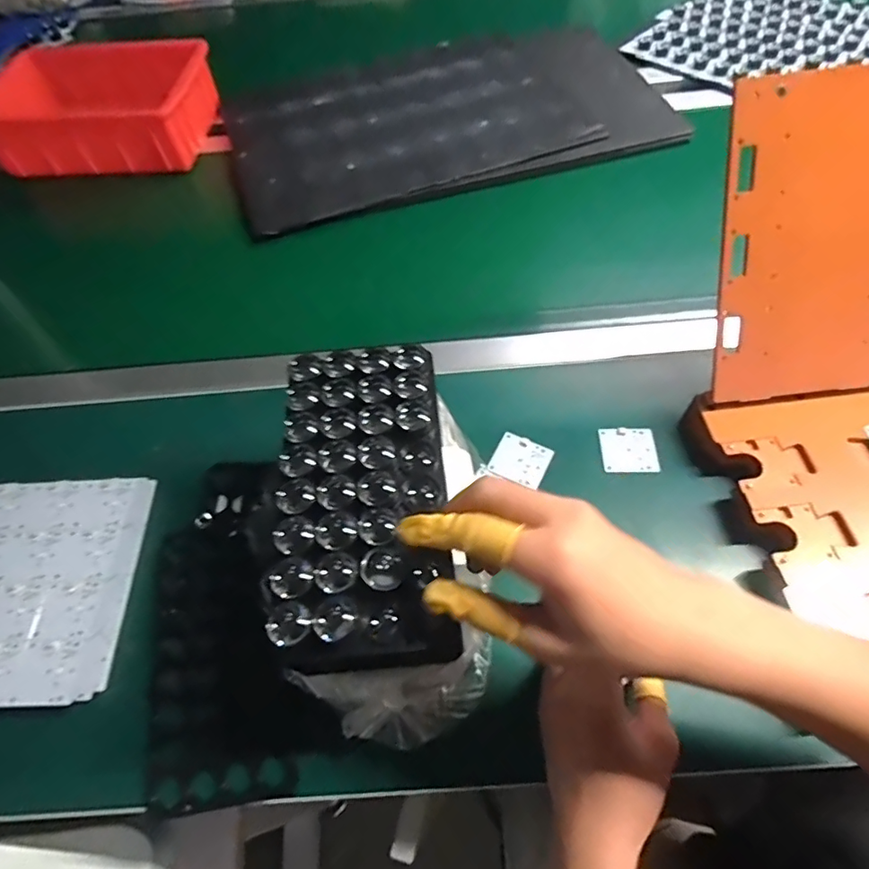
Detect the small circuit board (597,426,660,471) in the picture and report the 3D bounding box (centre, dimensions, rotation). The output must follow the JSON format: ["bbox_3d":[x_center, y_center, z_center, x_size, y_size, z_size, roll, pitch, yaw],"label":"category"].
[{"bbox_3d":[0.176,0.014,0.477,0.049,0.006,0.045,-2,58,3],"label":"small circuit board"}]

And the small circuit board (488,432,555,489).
[{"bbox_3d":[0.079,0.023,0.479,0.047,0.005,0.042,21,62,16],"label":"small circuit board"}]

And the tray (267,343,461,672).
[{"bbox_3d":[-0.042,0.031,0.312,0.096,0.027,0.193,-3,61,2],"label":"tray"}]

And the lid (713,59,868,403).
[{"bbox_3d":[0.301,-0.145,0.401,0.157,0.231,0.008,-6,22,2],"label":"lid"}]

